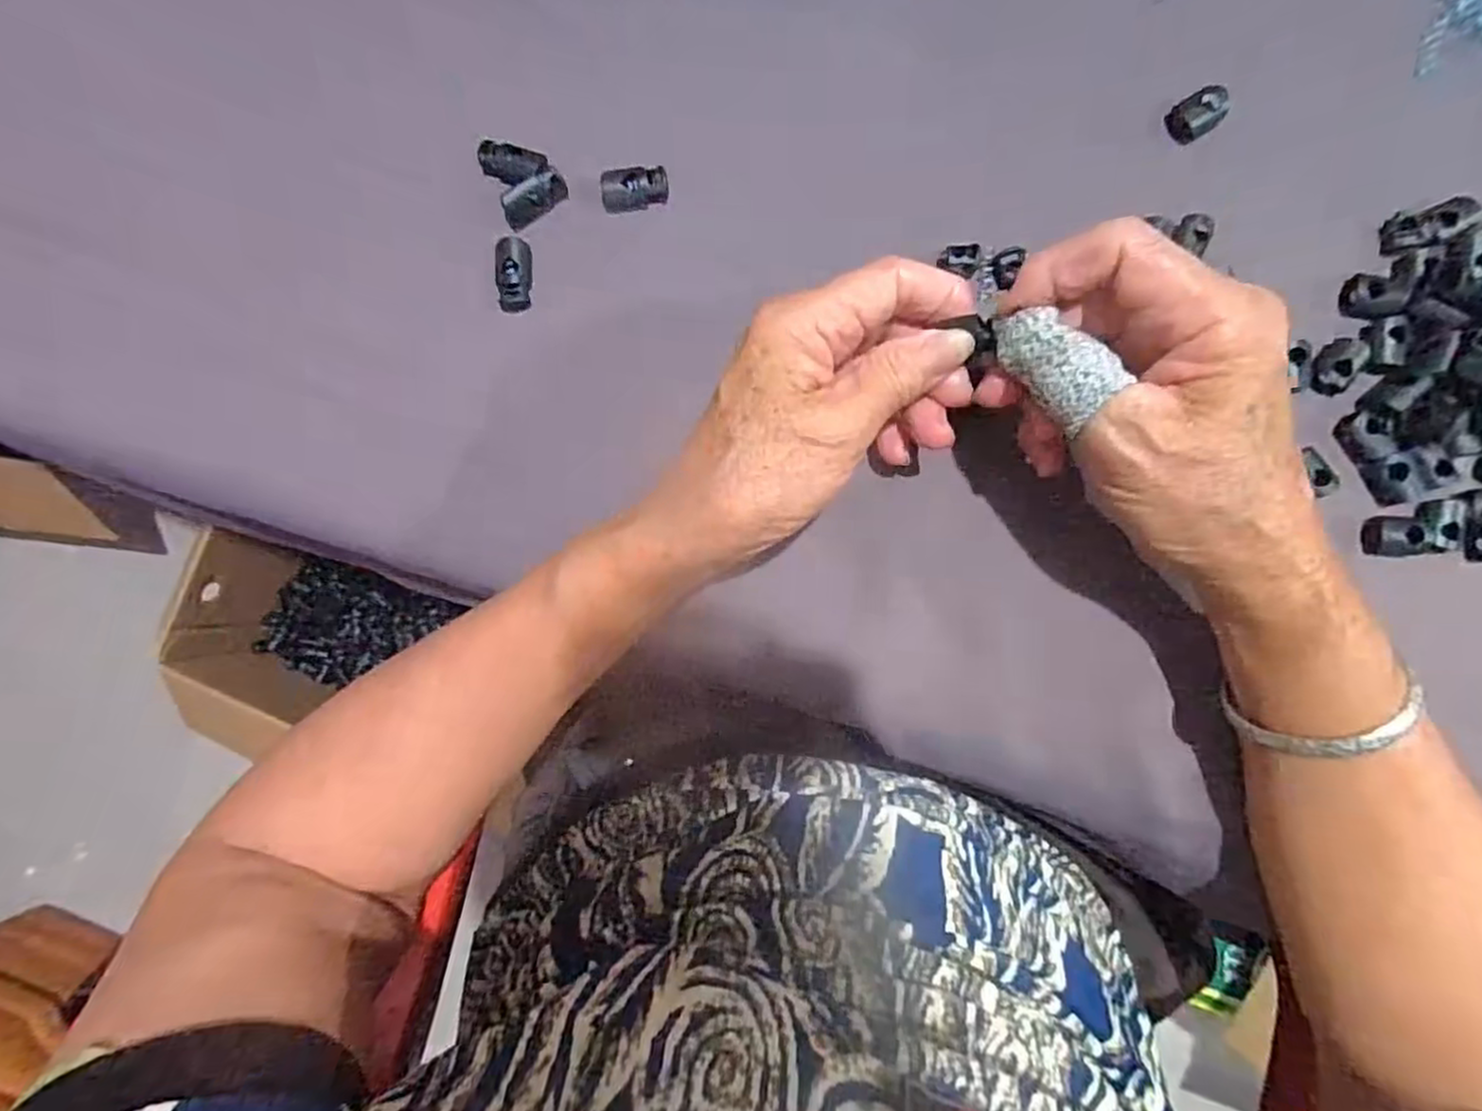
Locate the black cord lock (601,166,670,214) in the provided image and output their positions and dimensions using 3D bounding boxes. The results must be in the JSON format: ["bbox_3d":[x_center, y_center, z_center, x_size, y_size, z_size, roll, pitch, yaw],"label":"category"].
[{"bbox_3d":[-0.045,-0.157,0.296,0.028,0.012,0.013,-8,88,2],"label":"black cord lock"}]

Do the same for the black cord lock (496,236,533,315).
[{"bbox_3d":[-0.097,-0.120,0.296,0.014,0.007,0.030,2,88,2],"label":"black cord lock"}]

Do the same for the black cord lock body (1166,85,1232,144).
[{"bbox_3d":[0.189,-0.182,0.286,0.027,0.009,0.016,-35,87,1],"label":"black cord lock body"}]

